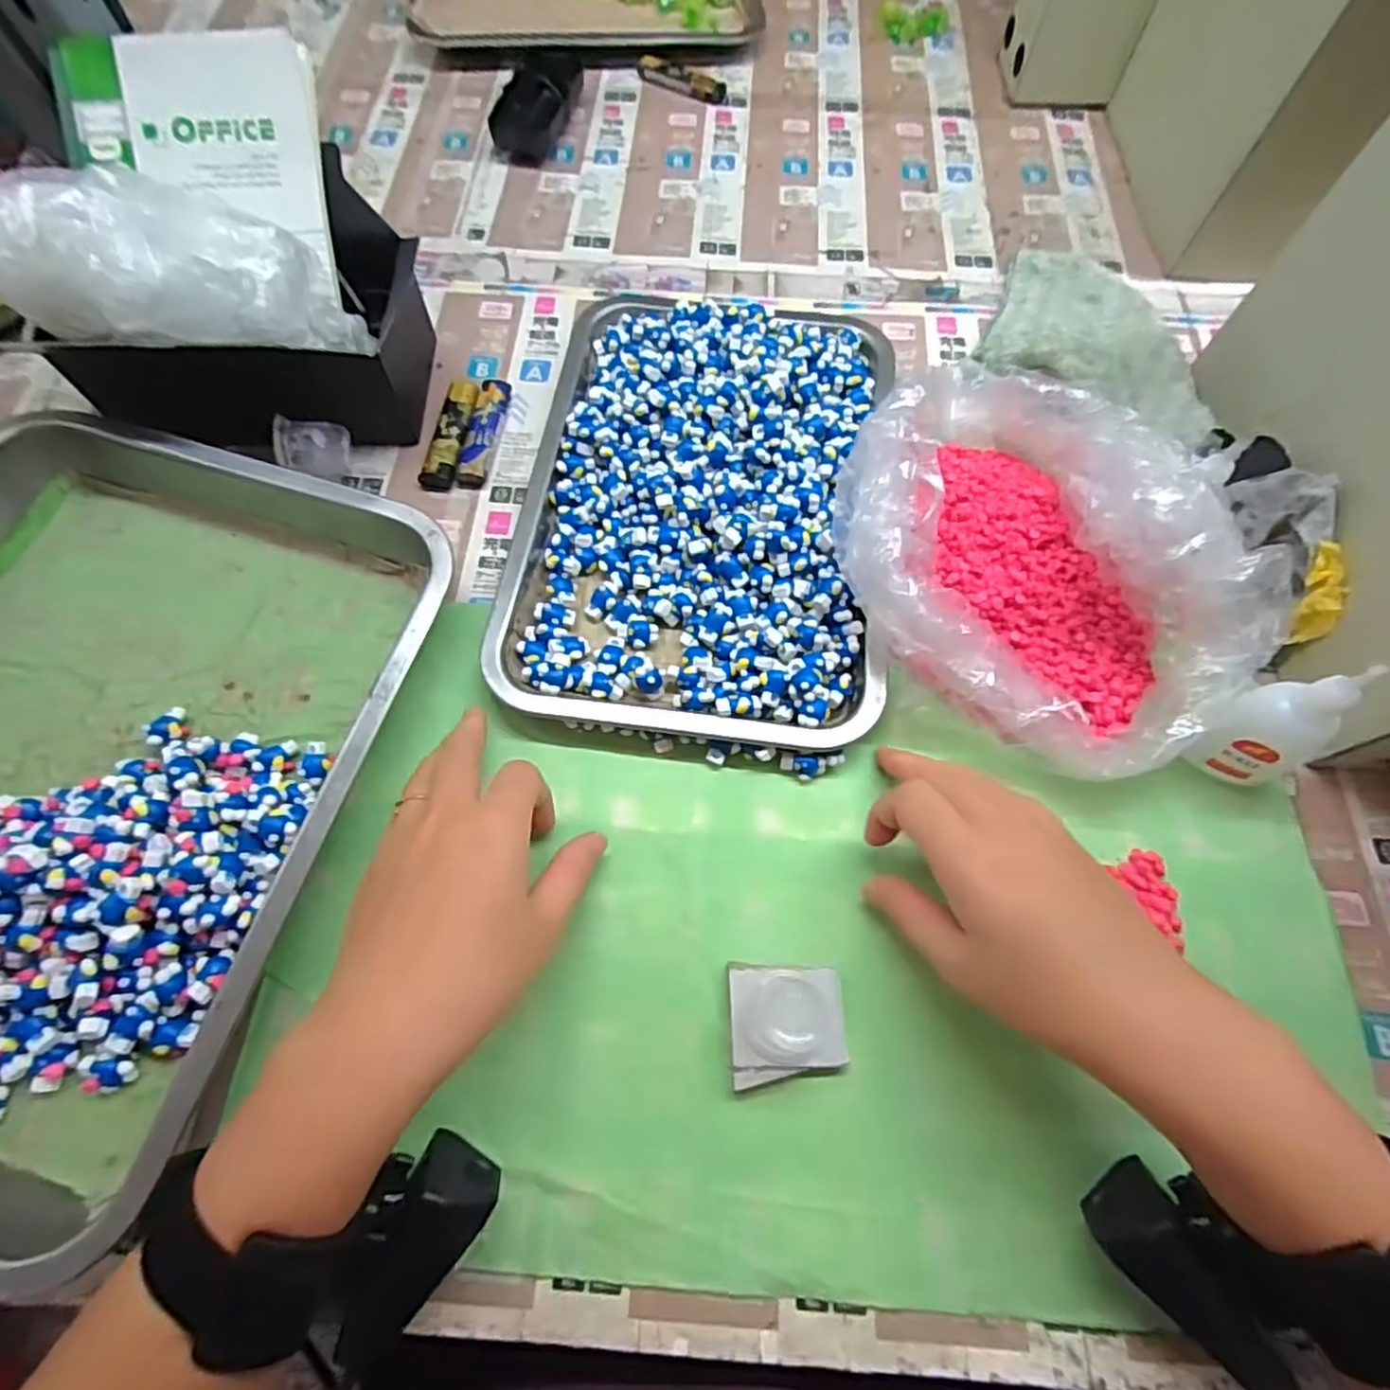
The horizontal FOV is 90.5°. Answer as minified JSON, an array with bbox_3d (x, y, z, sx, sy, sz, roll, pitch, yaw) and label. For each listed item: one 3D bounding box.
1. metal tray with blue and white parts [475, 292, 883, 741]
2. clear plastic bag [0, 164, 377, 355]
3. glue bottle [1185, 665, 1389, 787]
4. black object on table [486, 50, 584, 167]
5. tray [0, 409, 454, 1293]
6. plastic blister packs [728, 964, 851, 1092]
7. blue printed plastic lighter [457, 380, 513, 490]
[{"bbox_3d":[0.006,-0.121,0.402,0.202,0.041,0.296,7,66,2],"label":"metal tray with blue and white parts"},{"bbox_3d":[-0.264,-0.217,0.356,0.172,0.063,0.074,-1,65,-24],"label":"clear plastic bag"},{"bbox_3d":[0.266,0.016,0.316,0.034,0.084,0.038,-18,68,-9],"label":"glue bottle"},{"bbox_3d":[-0.131,-0.477,0.559,0.057,0.033,0.090,13,67,5],"label":"black object on table"},{"bbox_3d":[-0.302,0.046,0.326,0.286,0.053,0.368,12,67,4],"label":"tray"},{"bbox_3d":[0.041,0.145,0.303,0.050,0.011,0.046,0,66,-1],"label":"plastic blister packs"},{"bbox_3d":[-0.134,-0.169,0.440,0.018,0.012,0.082,6,66,1],"label":"blue printed plastic lighter"}]

